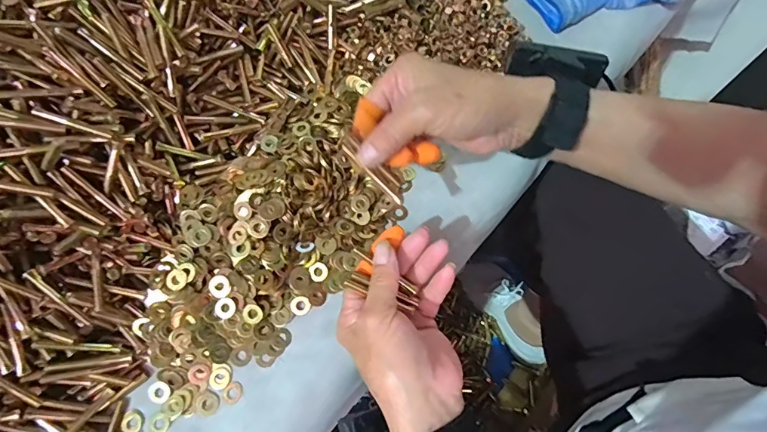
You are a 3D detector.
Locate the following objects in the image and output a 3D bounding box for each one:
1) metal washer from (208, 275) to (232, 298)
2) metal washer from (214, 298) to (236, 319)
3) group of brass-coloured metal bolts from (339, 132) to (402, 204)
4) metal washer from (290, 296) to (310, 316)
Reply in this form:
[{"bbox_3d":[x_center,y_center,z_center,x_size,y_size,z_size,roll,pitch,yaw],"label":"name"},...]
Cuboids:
[{"bbox_3d":[-0.138,0.059,0.366,0.019,0.004,0.016,45,72,-6],"label":"metal washer"},{"bbox_3d":[-0.134,0.078,0.368,0.016,0.005,0.016,0,67,0],"label":"metal washer"},{"bbox_3d":[-0.006,-0.033,0.313,0.060,0.007,0.011,46,73,-4],"label":"group of brass-coloured metal bolts"},{"bbox_3d":[-0.072,0.077,0.375,0.016,0.004,0.015,-36,72,-14],"label":"metal washer"}]

